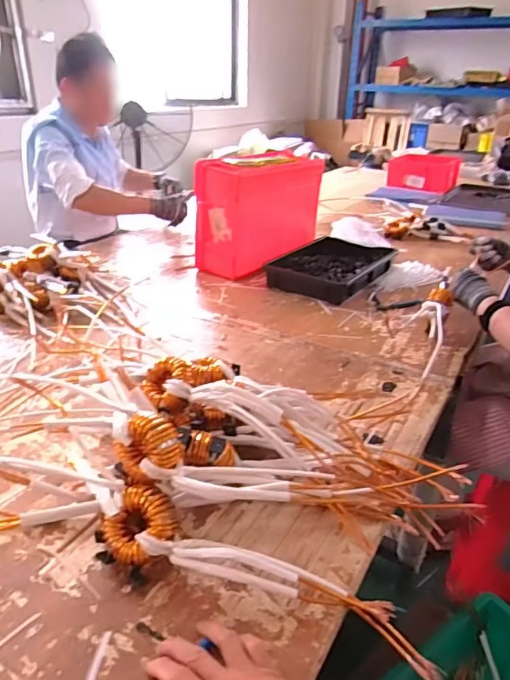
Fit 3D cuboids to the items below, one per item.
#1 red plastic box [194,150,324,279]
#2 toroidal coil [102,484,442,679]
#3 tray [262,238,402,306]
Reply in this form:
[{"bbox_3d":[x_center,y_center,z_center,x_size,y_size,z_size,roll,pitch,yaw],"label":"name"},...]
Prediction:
[{"bbox_3d":[0.018,-0.350,1.392,0.154,0.279,0.355,23,34,36],"label":"red plastic box"},{"bbox_3d":[0.014,0.254,0.530,0.378,0.073,0.058,21,31,4],"label":"toroidal coil"},{"bbox_3d":[0.222,-0.213,1.418,0.273,0.055,0.382,22,33,34],"label":"tray"}]

